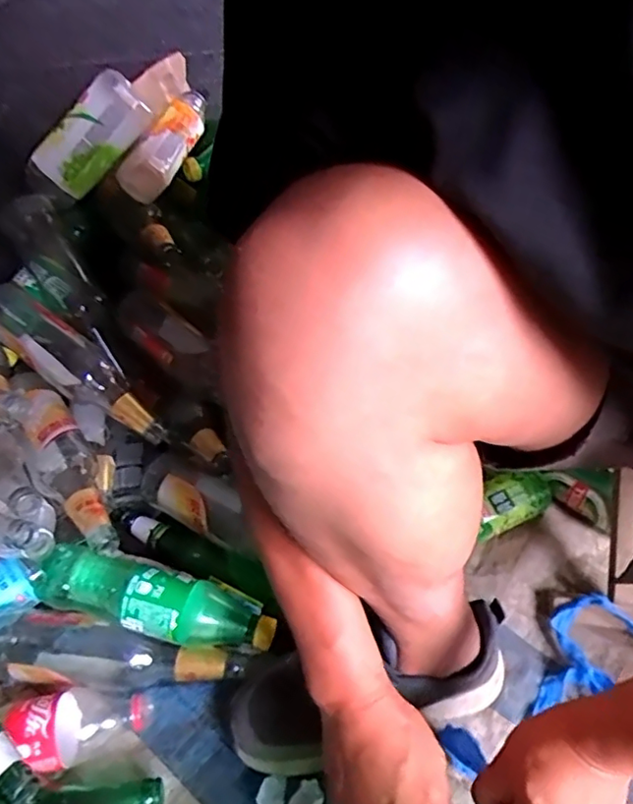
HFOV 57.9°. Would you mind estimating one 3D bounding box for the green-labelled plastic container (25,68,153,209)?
[{"bbox_3d":[-0.282,-0.318,0.701,0.181,0.076,0.067,-43,49,11],"label":"green-labelled plastic container"}]

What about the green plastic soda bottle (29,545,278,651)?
[{"bbox_3d":[-0.163,0.192,0.568,0.250,0.075,0.076,10,45,11],"label":"green plastic soda bottle"}]

